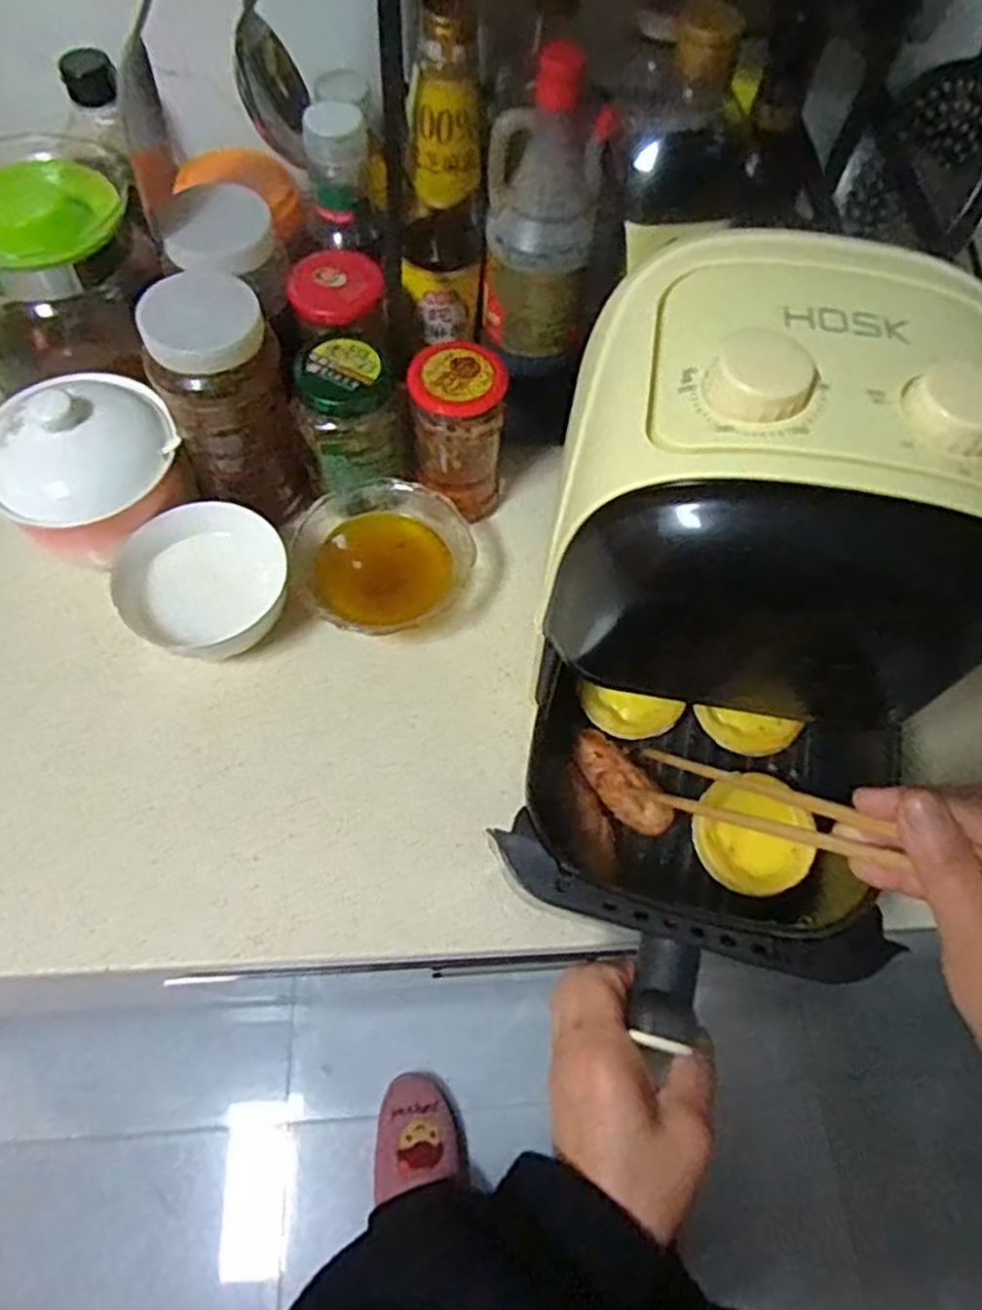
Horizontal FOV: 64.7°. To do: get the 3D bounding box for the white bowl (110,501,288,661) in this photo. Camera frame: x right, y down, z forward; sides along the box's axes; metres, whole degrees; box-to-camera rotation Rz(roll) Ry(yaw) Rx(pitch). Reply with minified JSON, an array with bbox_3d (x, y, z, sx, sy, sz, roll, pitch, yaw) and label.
[{"bbox_3d":[-0.193,-0.047,0.529,0.097,0.055,0.103,1,64,-3],"label":"white bowl"}]

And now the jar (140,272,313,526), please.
[{"bbox_3d":[-0.169,-0.161,0.513,0.076,0.157,0.066,-19,66,-12],"label":"jar"}]

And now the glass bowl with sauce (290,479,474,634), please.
[{"bbox_3d":[-0.076,-0.064,0.553,0.120,0.046,0.119,1,64,-3],"label":"glass bowl with sauce"}]

